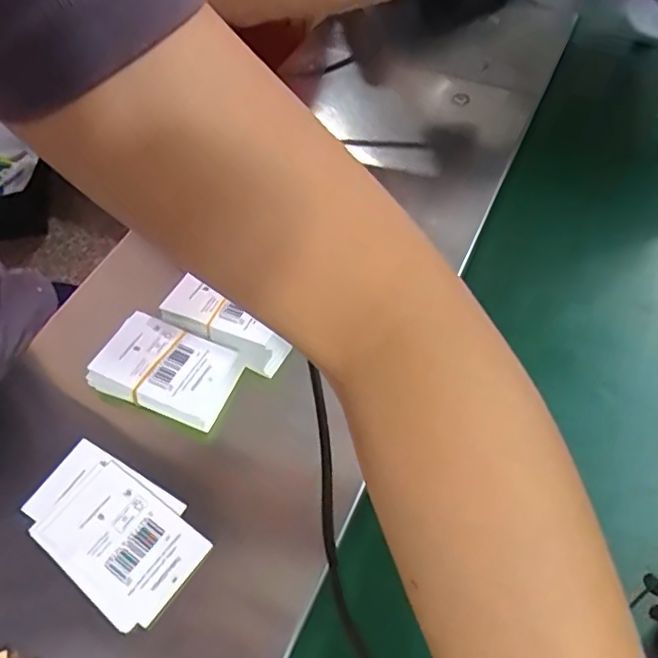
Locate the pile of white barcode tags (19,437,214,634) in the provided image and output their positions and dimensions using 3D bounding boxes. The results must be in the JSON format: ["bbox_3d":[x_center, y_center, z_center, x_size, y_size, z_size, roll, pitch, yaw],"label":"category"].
[{"bbox_3d":[-0.117,0.105,0.312,0.101,0.004,0.060,32,64,20],"label":"pile of white barcode tags"}]

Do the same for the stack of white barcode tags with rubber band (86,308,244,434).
[{"bbox_3d":[-0.099,0.025,0.358,0.082,0.016,0.052,19,60,13],"label":"stack of white barcode tags with rubber band"}]

